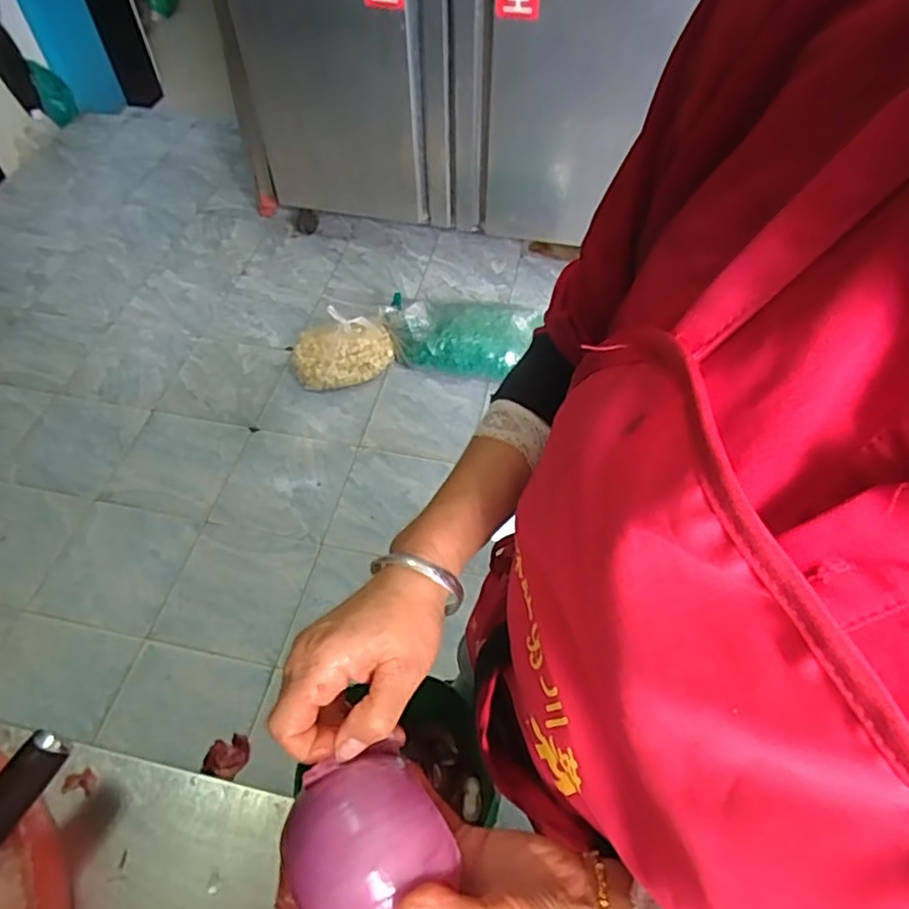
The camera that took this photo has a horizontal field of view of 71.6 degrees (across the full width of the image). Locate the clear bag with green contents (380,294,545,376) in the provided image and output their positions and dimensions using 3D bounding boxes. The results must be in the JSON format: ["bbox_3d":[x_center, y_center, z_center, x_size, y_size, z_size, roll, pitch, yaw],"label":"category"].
[{"bbox_3d":[0.015,-0.346,1.808,0.450,0.132,0.233,7,54,5],"label":"clear bag with green contents"}]

